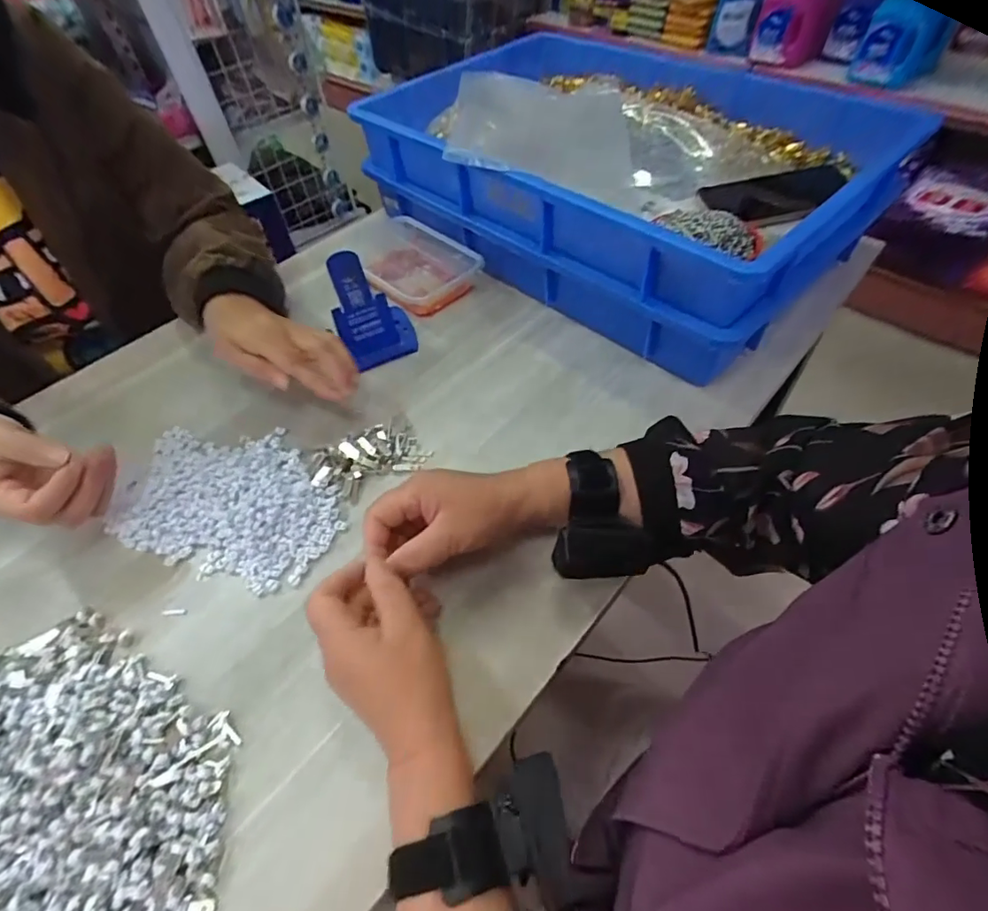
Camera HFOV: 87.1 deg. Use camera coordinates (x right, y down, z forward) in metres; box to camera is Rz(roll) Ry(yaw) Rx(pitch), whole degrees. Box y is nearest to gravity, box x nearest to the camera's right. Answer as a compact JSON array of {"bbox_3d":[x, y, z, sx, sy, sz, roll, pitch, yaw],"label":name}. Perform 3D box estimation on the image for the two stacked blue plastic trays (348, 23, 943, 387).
[{"bbox_3d":[0.138,-0.328,0.608,0.342,0.164,0.518,-36,58,-21],"label":"two stacked blue plastic trays"}]

